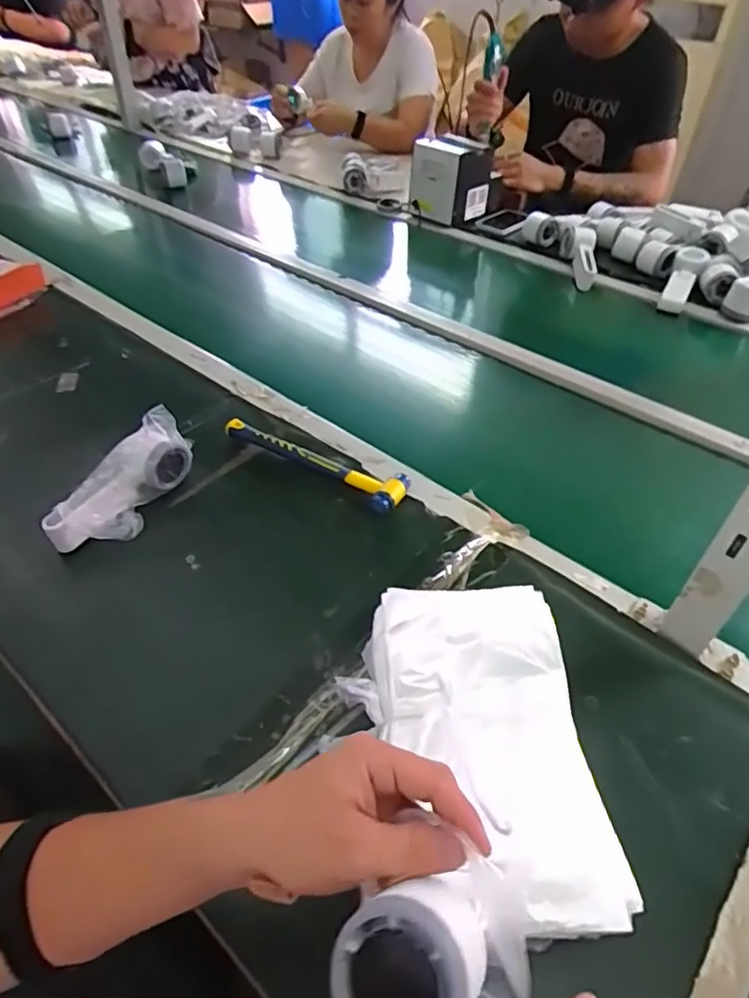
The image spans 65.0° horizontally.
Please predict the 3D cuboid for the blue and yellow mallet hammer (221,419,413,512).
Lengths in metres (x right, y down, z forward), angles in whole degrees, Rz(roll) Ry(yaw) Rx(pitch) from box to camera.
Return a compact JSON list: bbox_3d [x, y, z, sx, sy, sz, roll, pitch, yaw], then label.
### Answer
[{"bbox_3d":[-0.069,-0.053,0.702,0.240,0.019,0.058,26,52,25],"label":"blue and yellow mallet hammer"}]

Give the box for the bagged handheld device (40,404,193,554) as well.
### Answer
[{"bbox_3d":[-0.264,-0.012,0.632,0.056,0.082,0.179,26,52,25],"label":"bagged handheld device"}]

